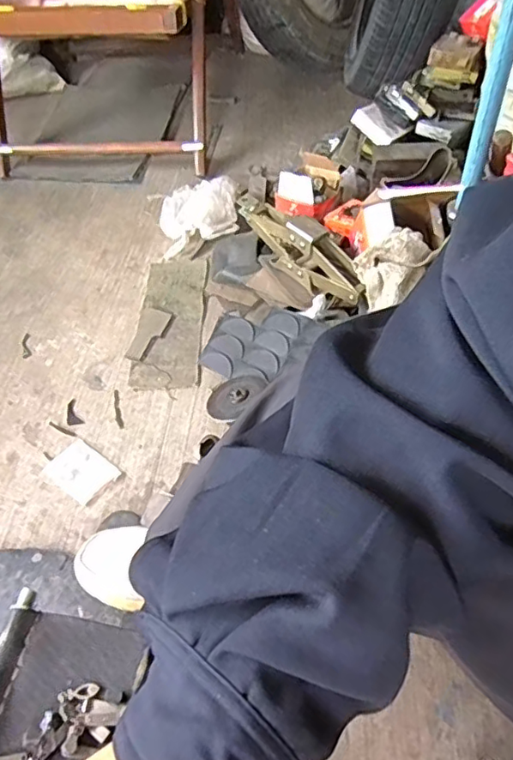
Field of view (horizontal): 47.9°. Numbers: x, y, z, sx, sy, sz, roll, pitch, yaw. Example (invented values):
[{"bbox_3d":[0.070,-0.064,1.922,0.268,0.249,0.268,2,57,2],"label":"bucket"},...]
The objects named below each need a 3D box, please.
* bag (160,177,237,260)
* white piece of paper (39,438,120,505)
[{"bbox_3d":[-0.116,-0.338,1.174,0.157,0.097,0.148,-4,51,-6],"label":"bag"},{"bbox_3d":[-0.259,0.134,0.854,0.095,0.005,0.072,34,57,21],"label":"white piece of paper"}]

